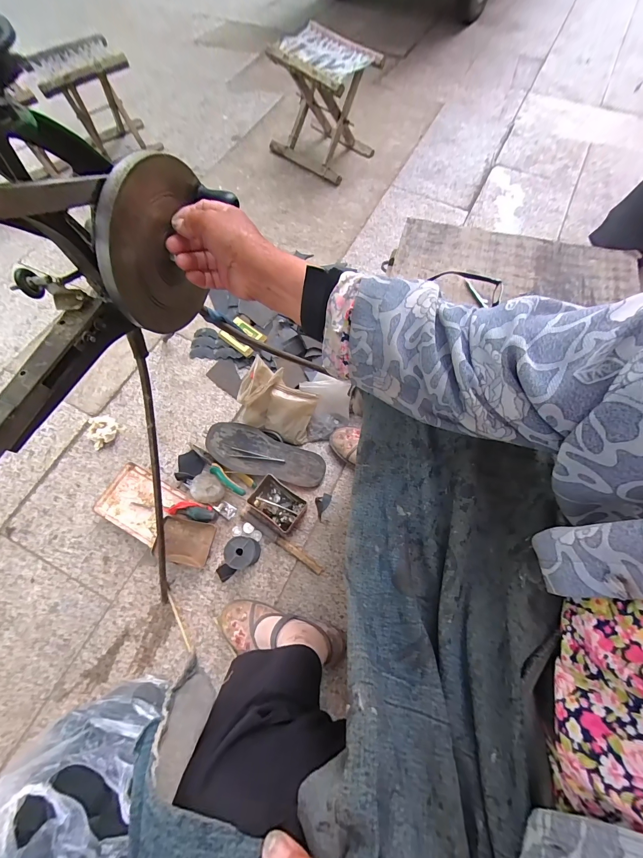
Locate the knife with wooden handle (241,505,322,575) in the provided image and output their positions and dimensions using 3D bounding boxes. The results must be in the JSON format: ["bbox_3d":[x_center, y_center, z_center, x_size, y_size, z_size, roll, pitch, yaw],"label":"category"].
[{"bbox_3d":[-0.090,0.245,0.704,0.214,0.016,0.030,34,73,13],"label":"knife with wooden handle"}]

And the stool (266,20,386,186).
[{"bbox_3d":[-0.001,-0.999,0.987,0.301,0.271,0.198,39,74,14],"label":"stool"}]

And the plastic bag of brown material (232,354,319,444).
[{"bbox_3d":[-0.107,-0.064,0.741,0.179,0.133,0.125,21,70,8],"label":"plastic bag of brown material"}]

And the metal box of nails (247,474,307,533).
[{"bbox_3d":[-0.098,0.168,0.715,0.116,0.046,0.083,35,73,13],"label":"metal box of nails"}]

